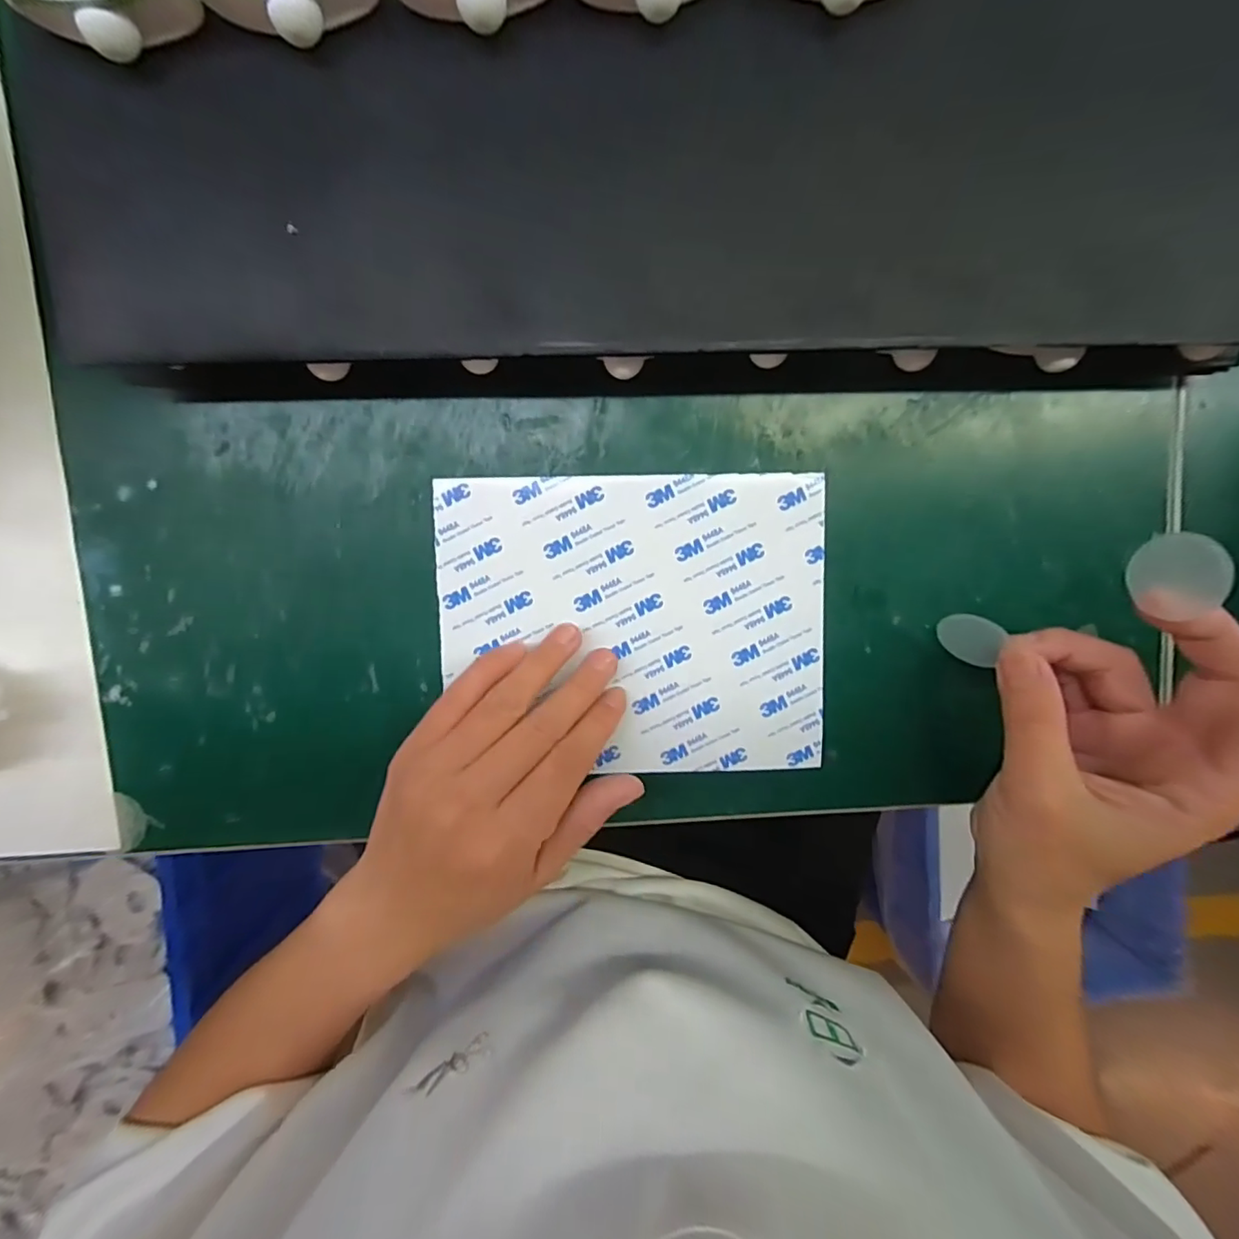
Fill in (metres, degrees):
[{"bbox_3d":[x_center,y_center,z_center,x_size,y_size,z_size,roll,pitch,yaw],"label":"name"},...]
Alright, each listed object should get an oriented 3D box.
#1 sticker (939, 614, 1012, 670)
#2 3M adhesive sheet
[{"bbox_3d":[0.146,0.008,0.231,0.004,0.023,0.022,-29,133,-32],"label":"sticker"},{"bbox_3d":[0.006,0.003,0.251,0.171,0.004,0.133,-1,95,0],"label":"3M adhesive sheet"}]

